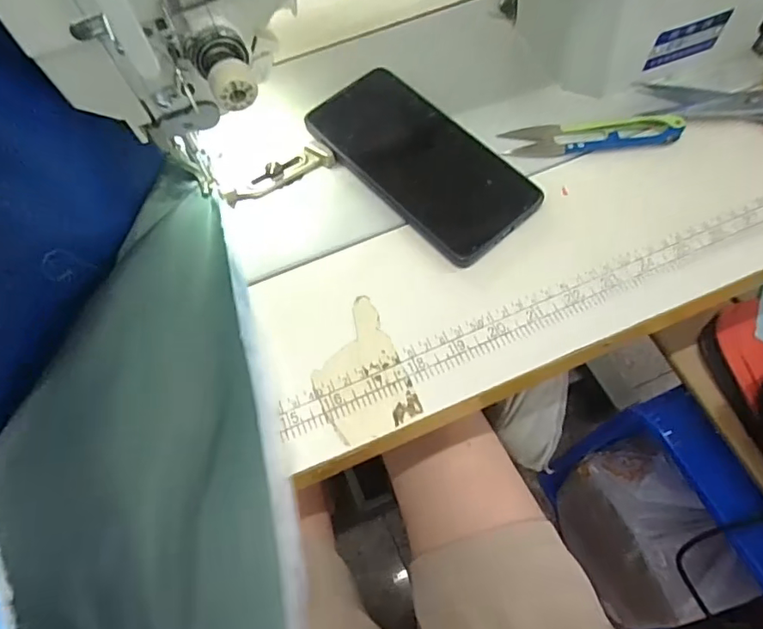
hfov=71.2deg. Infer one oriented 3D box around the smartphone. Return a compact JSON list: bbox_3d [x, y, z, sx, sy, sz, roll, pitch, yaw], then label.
[{"bbox_3d":[0.025,-0.104,0.358,0.074,0.008,0.158,-41,72,-12],"label":"smartphone"}]

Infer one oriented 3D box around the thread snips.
[{"bbox_3d":[0.143,-0.125,0.364,0.116,0.016,0.028,-5,65,0],"label":"thread snips"}]

